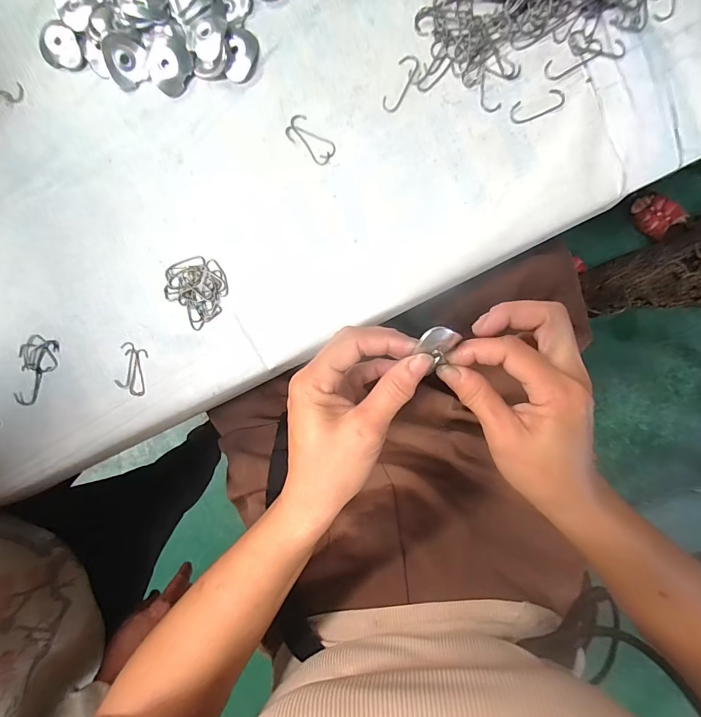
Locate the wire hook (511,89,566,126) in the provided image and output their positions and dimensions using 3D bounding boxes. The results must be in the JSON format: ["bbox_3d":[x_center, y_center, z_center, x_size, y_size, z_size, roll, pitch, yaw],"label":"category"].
[{"bbox_3d":[0.145,-0.196,0.292,0.041,0.004,0.016,-19,95,6],"label":"wire hook"}]

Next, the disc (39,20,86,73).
[{"bbox_3d":[-0.236,-0.255,0.309,0.036,0.009,0.030,16,98,2],"label":"disc"}]

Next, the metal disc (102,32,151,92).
[{"bbox_3d":[-0.180,-0.239,0.305,0.031,0.004,0.037,-12,110,-1],"label":"metal disc"}]

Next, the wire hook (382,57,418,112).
[{"bbox_3d":[0.040,-0.217,0.298,0.016,0.004,0.044,24,98,0],"label":"wire hook"}]

